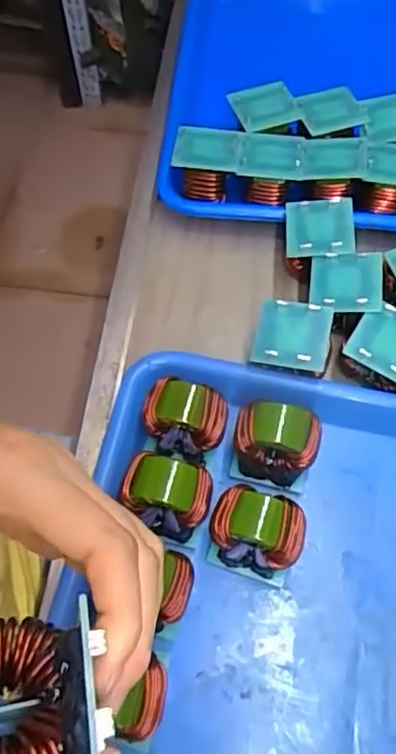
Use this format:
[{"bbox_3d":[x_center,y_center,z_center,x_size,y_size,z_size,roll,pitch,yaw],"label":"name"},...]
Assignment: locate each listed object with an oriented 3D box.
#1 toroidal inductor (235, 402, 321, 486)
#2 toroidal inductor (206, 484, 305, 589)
[{"bbox_3d":[0.045,0.040,0.356,0.046,0.047,0.034,12,63,6],"label":"toroidal inductor"},{"bbox_3d":[0.032,0.086,0.331,0.049,0.048,0.036,17,64,10],"label":"toroidal inductor"}]

